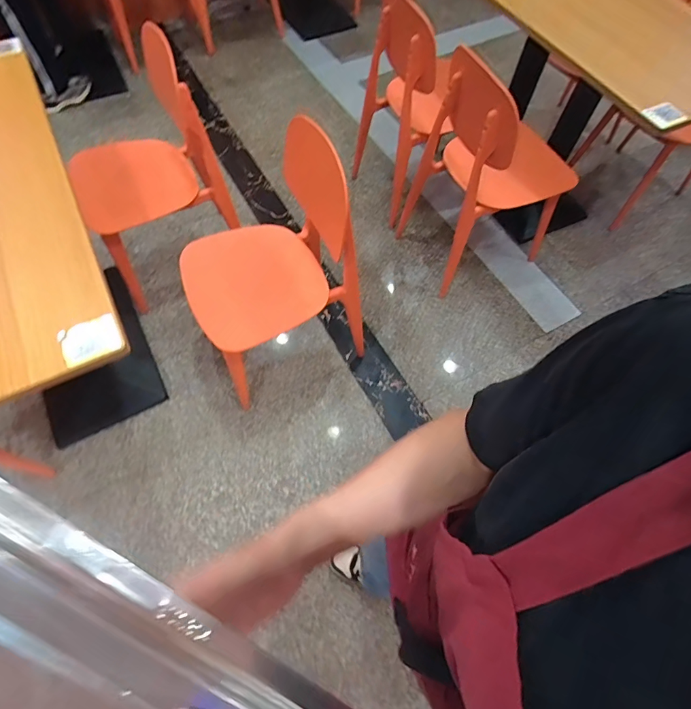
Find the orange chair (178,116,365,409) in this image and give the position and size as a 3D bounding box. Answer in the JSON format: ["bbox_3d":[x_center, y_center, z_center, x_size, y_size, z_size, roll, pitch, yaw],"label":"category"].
[{"bbox_3d":[-0.189,-0.259,1.263,0.557,0.745,0.393,-26,66,-13],"label":"orange chair"}]

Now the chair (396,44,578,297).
[{"bbox_3d":[0.536,-0.696,1.523,0.473,0.805,0.427,-14,64,-8],"label":"chair"}]

